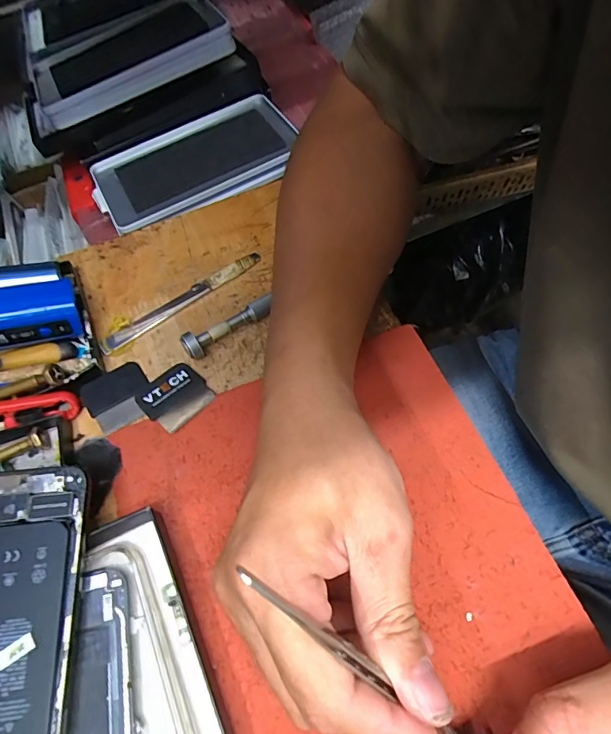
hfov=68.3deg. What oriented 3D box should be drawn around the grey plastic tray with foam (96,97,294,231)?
[{"bbox_3d":[-0.098,-0.189,0.417,0.183,0.013,0.105,-28,66,-8],"label":"grey plastic tray with foam"}]

